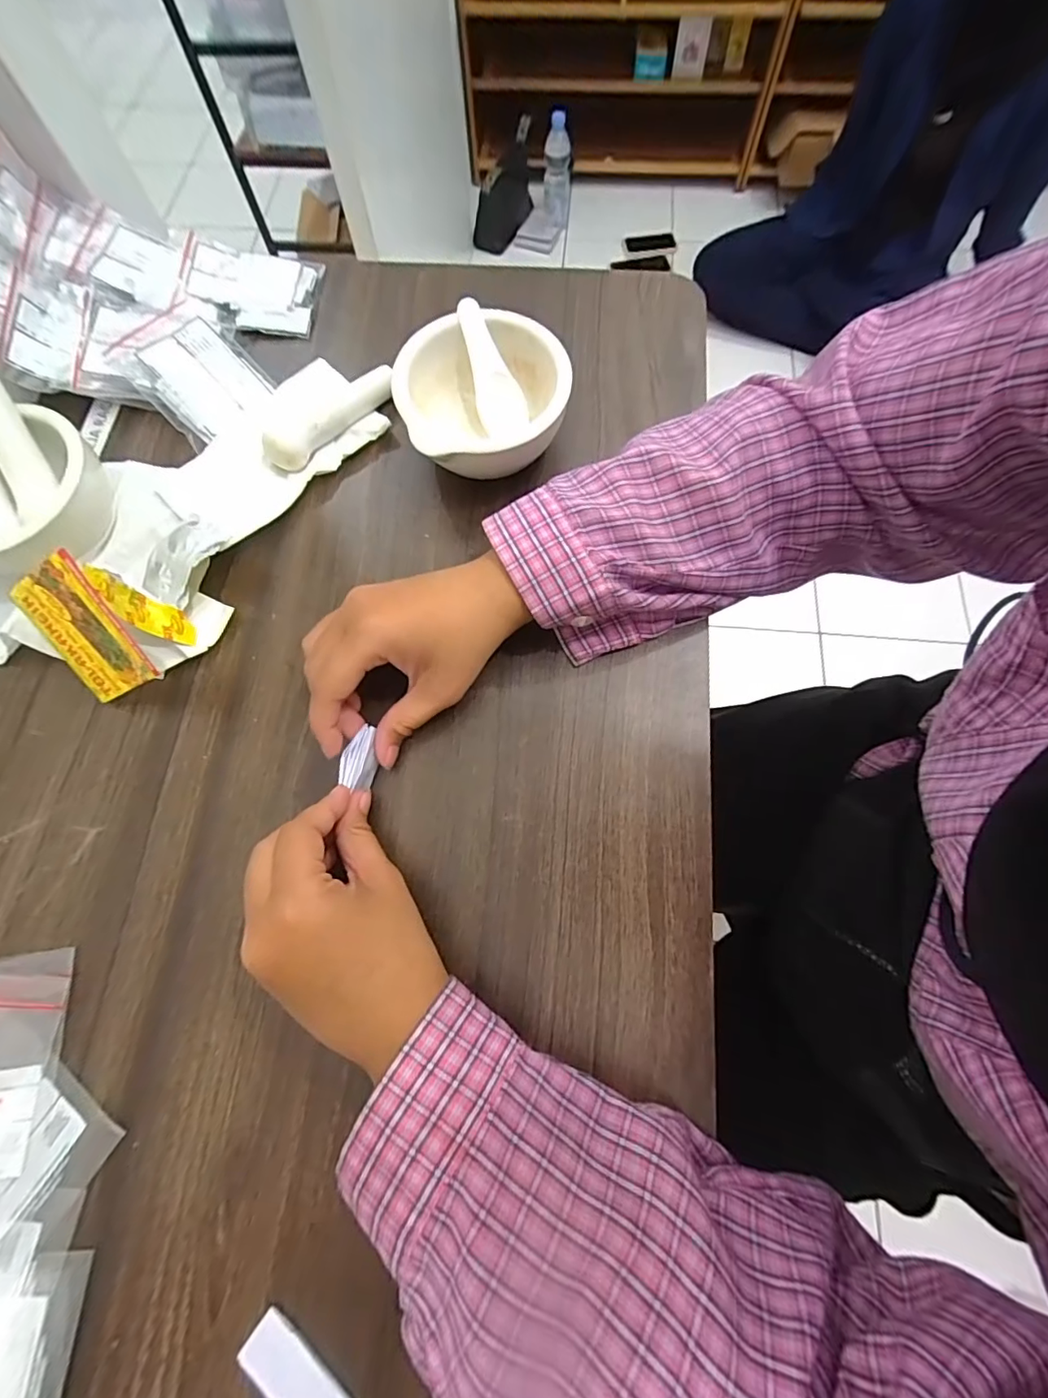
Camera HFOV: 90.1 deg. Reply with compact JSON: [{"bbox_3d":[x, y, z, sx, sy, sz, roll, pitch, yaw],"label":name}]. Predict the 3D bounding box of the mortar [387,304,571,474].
[{"bbox_3d":[-0.024,-0.170,0.310,0.093,0.050,0.091,-1,71,1],"label":"mortar"}]

